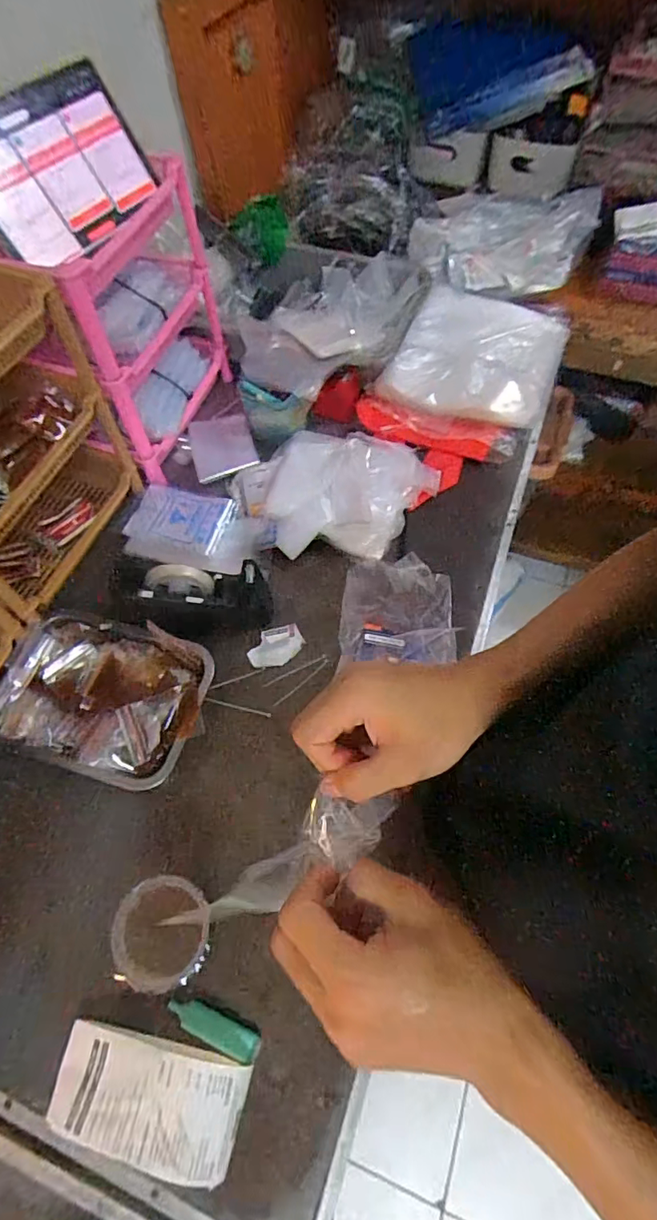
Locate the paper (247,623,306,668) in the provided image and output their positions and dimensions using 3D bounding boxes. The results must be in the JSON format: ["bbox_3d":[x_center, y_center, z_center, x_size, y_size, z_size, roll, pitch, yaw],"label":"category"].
[{"bbox_3d":[-0.072,0.050,0.729,0.076,0.009,0.050,-12,90,-6],"label":"paper"}]

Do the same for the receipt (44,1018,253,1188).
[{"bbox_3d":[-0.169,0.447,0.489,0.182,0.058,0.084,8,62,6],"label":"receipt"}]

